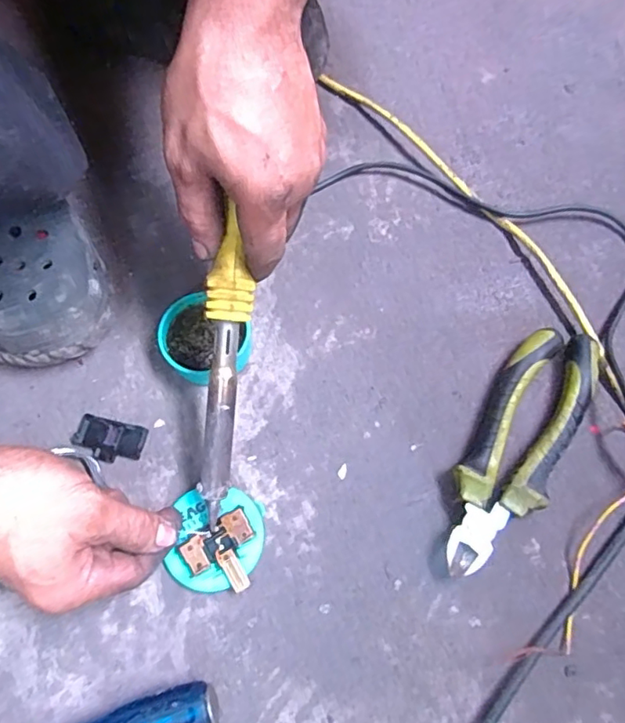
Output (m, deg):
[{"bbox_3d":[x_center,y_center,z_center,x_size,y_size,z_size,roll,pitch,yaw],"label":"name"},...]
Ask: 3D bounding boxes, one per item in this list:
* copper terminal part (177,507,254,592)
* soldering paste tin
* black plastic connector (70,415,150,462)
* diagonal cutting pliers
[{"bbox_3d":[-0.053,0.120,0.345,0.044,0.004,0.042,-33,77,-13],"label":"copper terminal part"},{"bbox_3d":[-0.076,-0.013,0.387,0.058,0.032,0.053,0,70,-1],"label":"soldering paste tin"},{"bbox_3d":[-0.139,0.054,0.380,0.049,0.004,0.028,14,71,4],"label":"black plastic connector"},{"bbox_3d":[0.133,0.056,0.365,0.057,0.025,0.173,30,72,10],"label":"diagonal cutting pliers"}]

